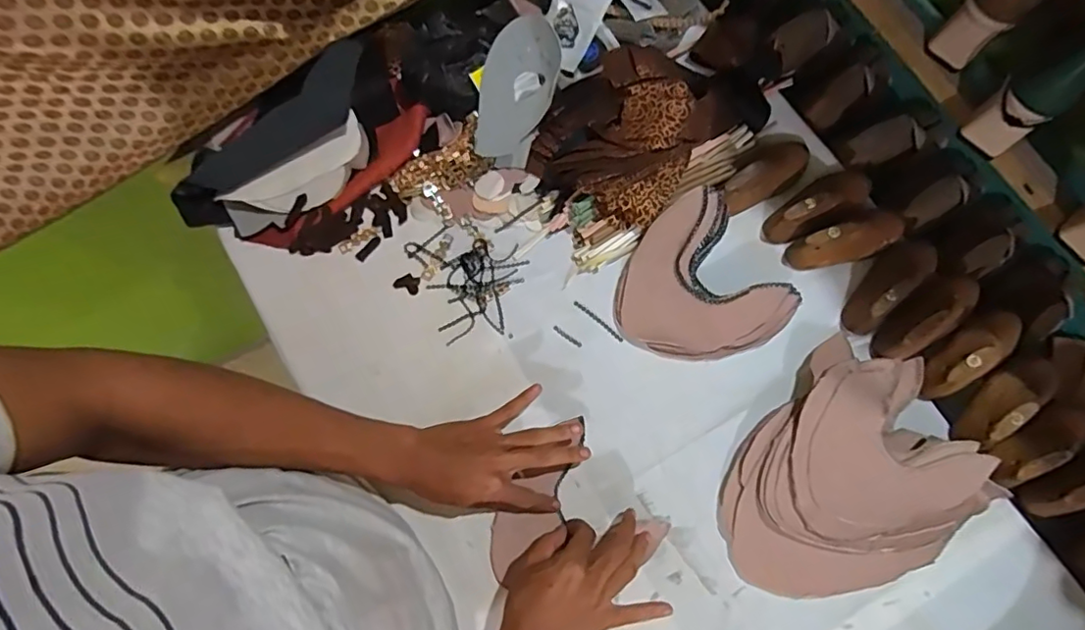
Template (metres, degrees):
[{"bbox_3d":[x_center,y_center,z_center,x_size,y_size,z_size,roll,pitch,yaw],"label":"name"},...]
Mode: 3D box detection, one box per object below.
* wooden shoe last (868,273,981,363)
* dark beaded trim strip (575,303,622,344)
[{"bbox_3d":[0.422,0.000,0.609,0.144,0.054,0.054,-36,77,-8],"label":"wooden shoe last"},{"bbox_3d":[0.065,0.007,0.647,0.071,0.004,0.007,40,80,11],"label":"dark beaded trim strip"}]

